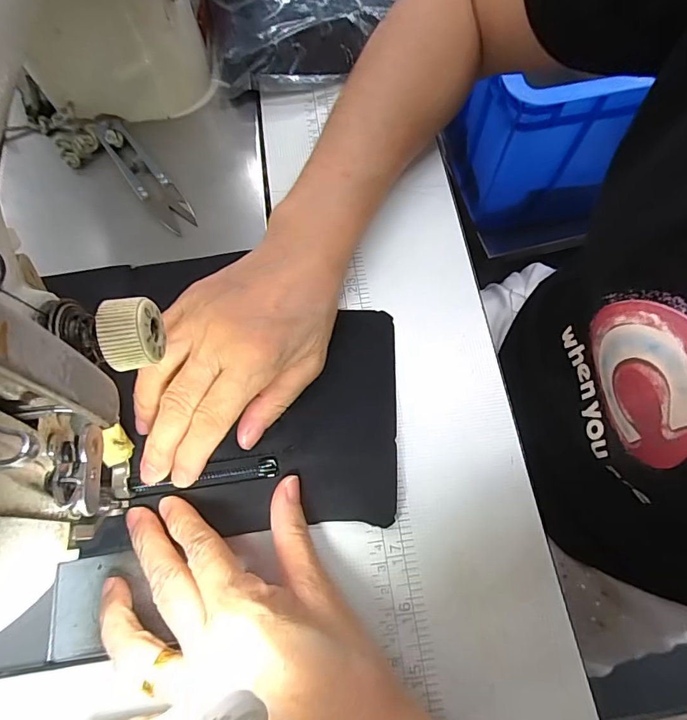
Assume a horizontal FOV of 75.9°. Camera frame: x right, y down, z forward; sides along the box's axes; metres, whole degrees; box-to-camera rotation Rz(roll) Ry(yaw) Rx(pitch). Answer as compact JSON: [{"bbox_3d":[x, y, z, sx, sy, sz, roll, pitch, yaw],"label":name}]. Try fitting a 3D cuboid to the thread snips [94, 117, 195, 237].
[{"bbox_3d":[-0.135,-0.127,0.293,0.022,0.012,0.110,-36,73,-12],"label":"thread snips"}]

